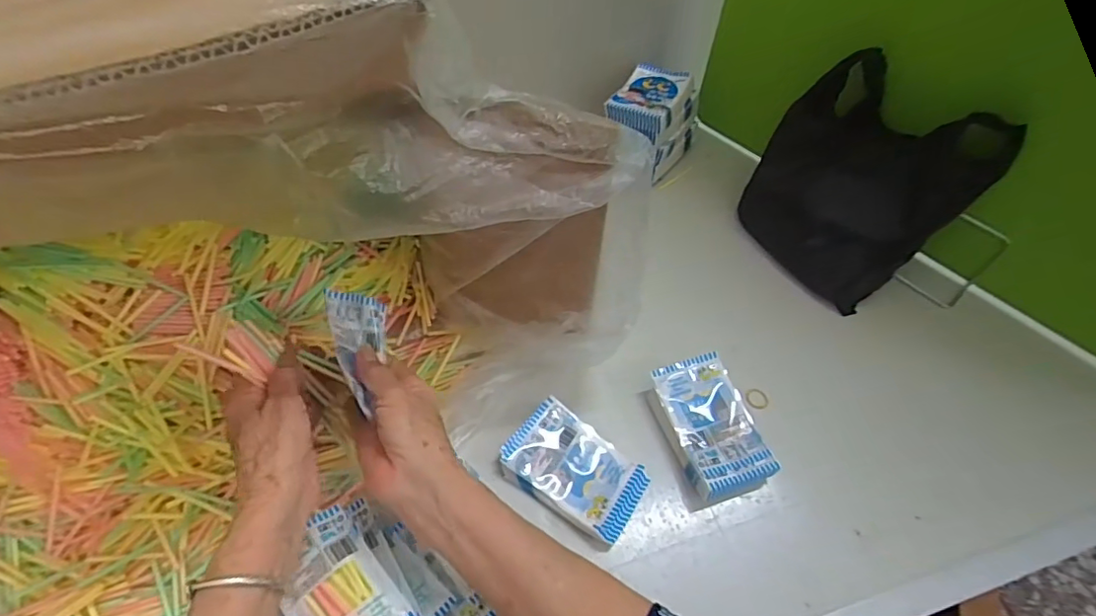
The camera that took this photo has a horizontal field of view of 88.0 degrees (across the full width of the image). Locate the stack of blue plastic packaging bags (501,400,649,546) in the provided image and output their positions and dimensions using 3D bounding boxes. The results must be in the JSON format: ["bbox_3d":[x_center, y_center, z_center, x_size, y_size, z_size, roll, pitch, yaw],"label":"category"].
[{"bbox_3d":[0.023,0.137,0.482,0.115,0.014,0.074,35,60,19],"label":"stack of blue plastic packaging bags"}]

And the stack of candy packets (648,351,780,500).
[{"bbox_3d":[0.142,0.105,0.506,0.069,0.033,0.122,-15,58,-14],"label":"stack of candy packets"}]

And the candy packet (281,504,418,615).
[{"bbox_3d":[-0.146,0.194,0.392,0.066,0.010,0.102,-33,64,-24],"label":"candy packet"}]

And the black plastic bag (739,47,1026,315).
[{"bbox_3d":[0.317,-0.130,0.591,0.189,0.220,0.044,45,30,18],"label":"black plastic bag"}]

